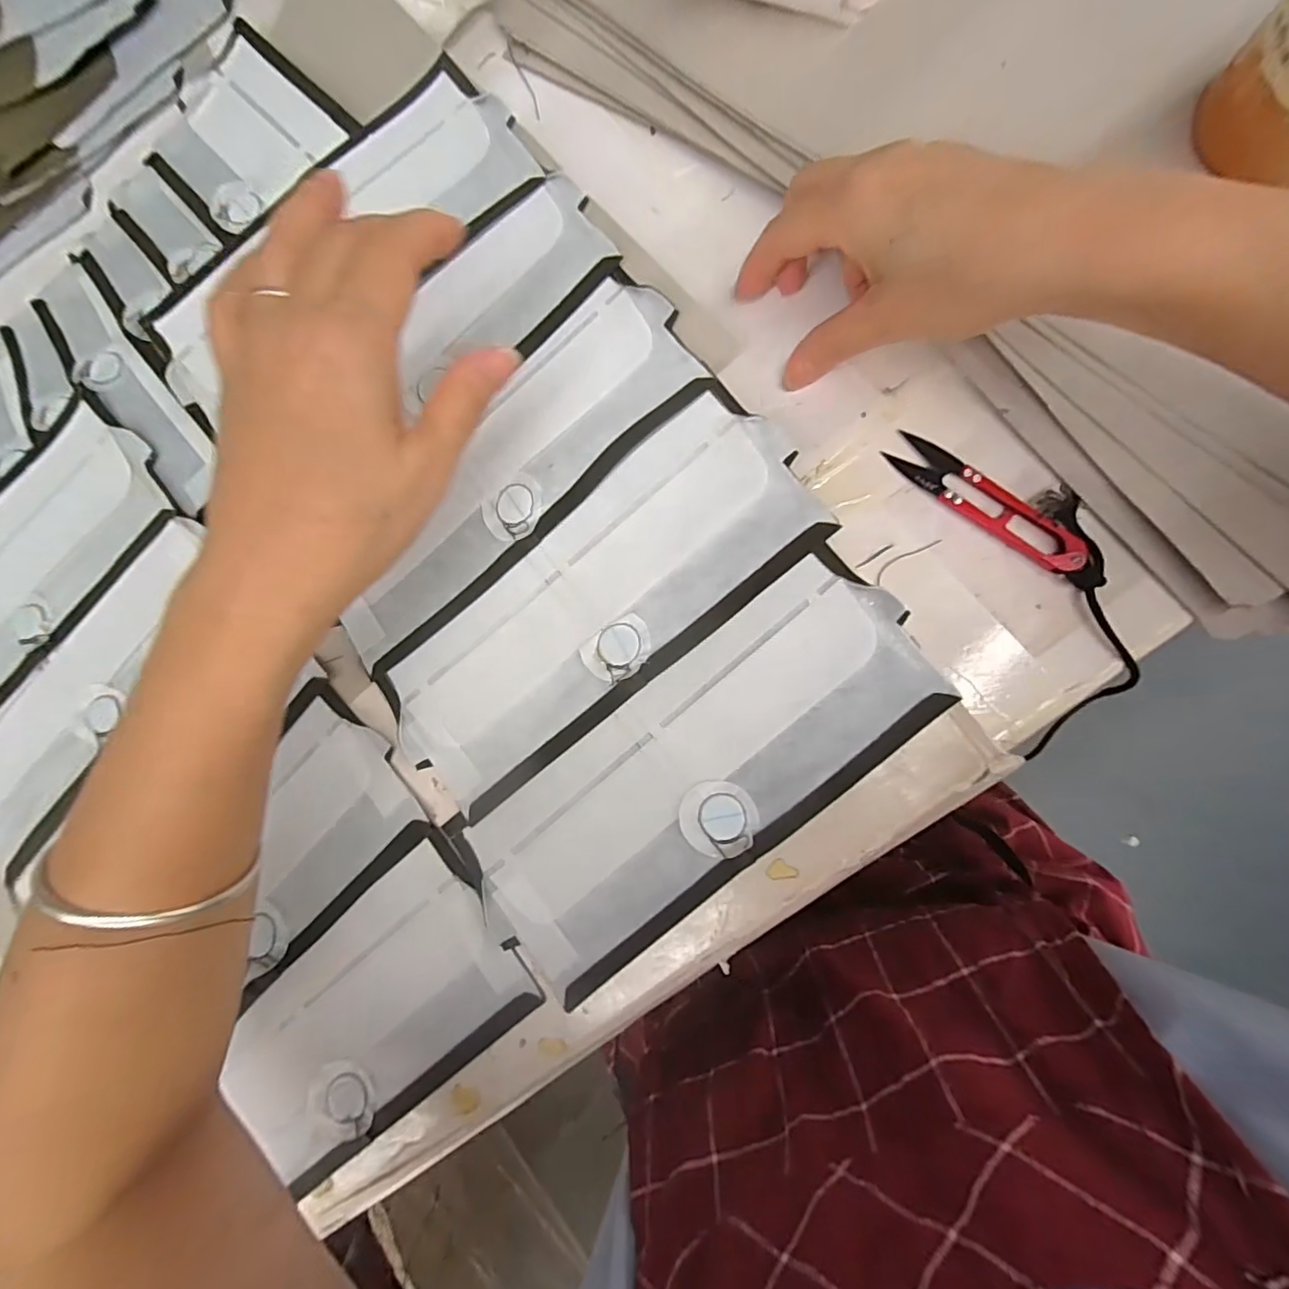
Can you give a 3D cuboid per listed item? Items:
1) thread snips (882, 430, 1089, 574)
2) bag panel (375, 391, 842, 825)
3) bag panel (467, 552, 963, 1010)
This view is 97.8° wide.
[{"bbox_3d":[0.165,-0.070,0.273,0.101,0.012,0.019,41,95,7],"label":"thread snips"},{"bbox_3d":[-0.025,-0.017,0.282,0.233,0.007,0.092,-39,80,6],"label":"bag panel"},{"bbox_3d":[0.027,0.064,0.266,0.231,0.006,0.095,-39,82,5],"label":"bag panel"}]

